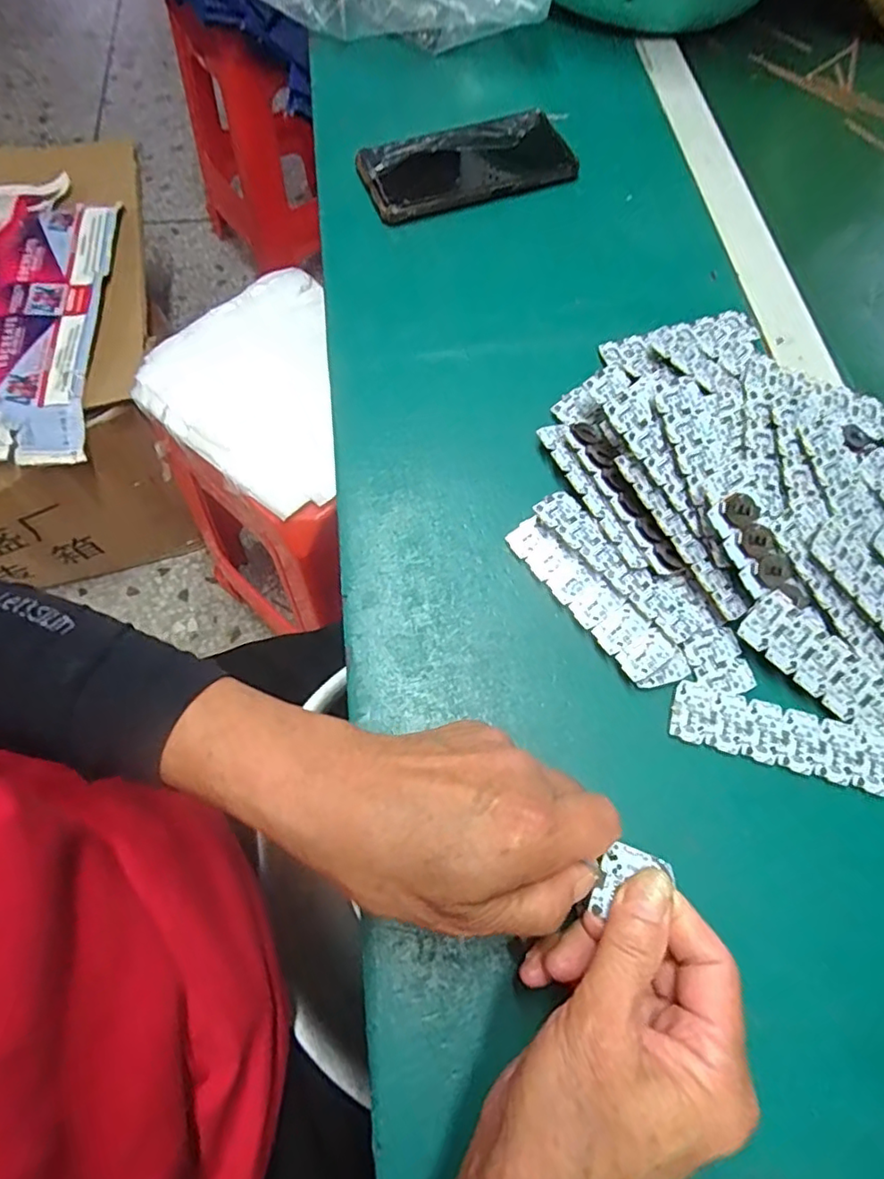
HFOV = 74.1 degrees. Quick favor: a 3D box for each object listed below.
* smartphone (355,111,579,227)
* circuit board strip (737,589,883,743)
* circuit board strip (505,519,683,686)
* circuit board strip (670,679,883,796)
[{"bbox_3d":[0.021,-0.327,0.453,0.161,0.015,0.075,-20,69,-10],"label":"smartphone"},{"bbox_3d":[0.201,0.045,0.295,0.105,0.004,0.030,40,95,4],"label":"circuit board strip"},{"bbox_3d":[0.077,0.003,0.319,0.026,0.014,0.107,-37,73,-16],"label":"circuit board strip"},{"bbox_3d":[0.171,0.074,0.294,0.104,0.005,0.030,17,68,5],"label":"circuit board strip"}]

